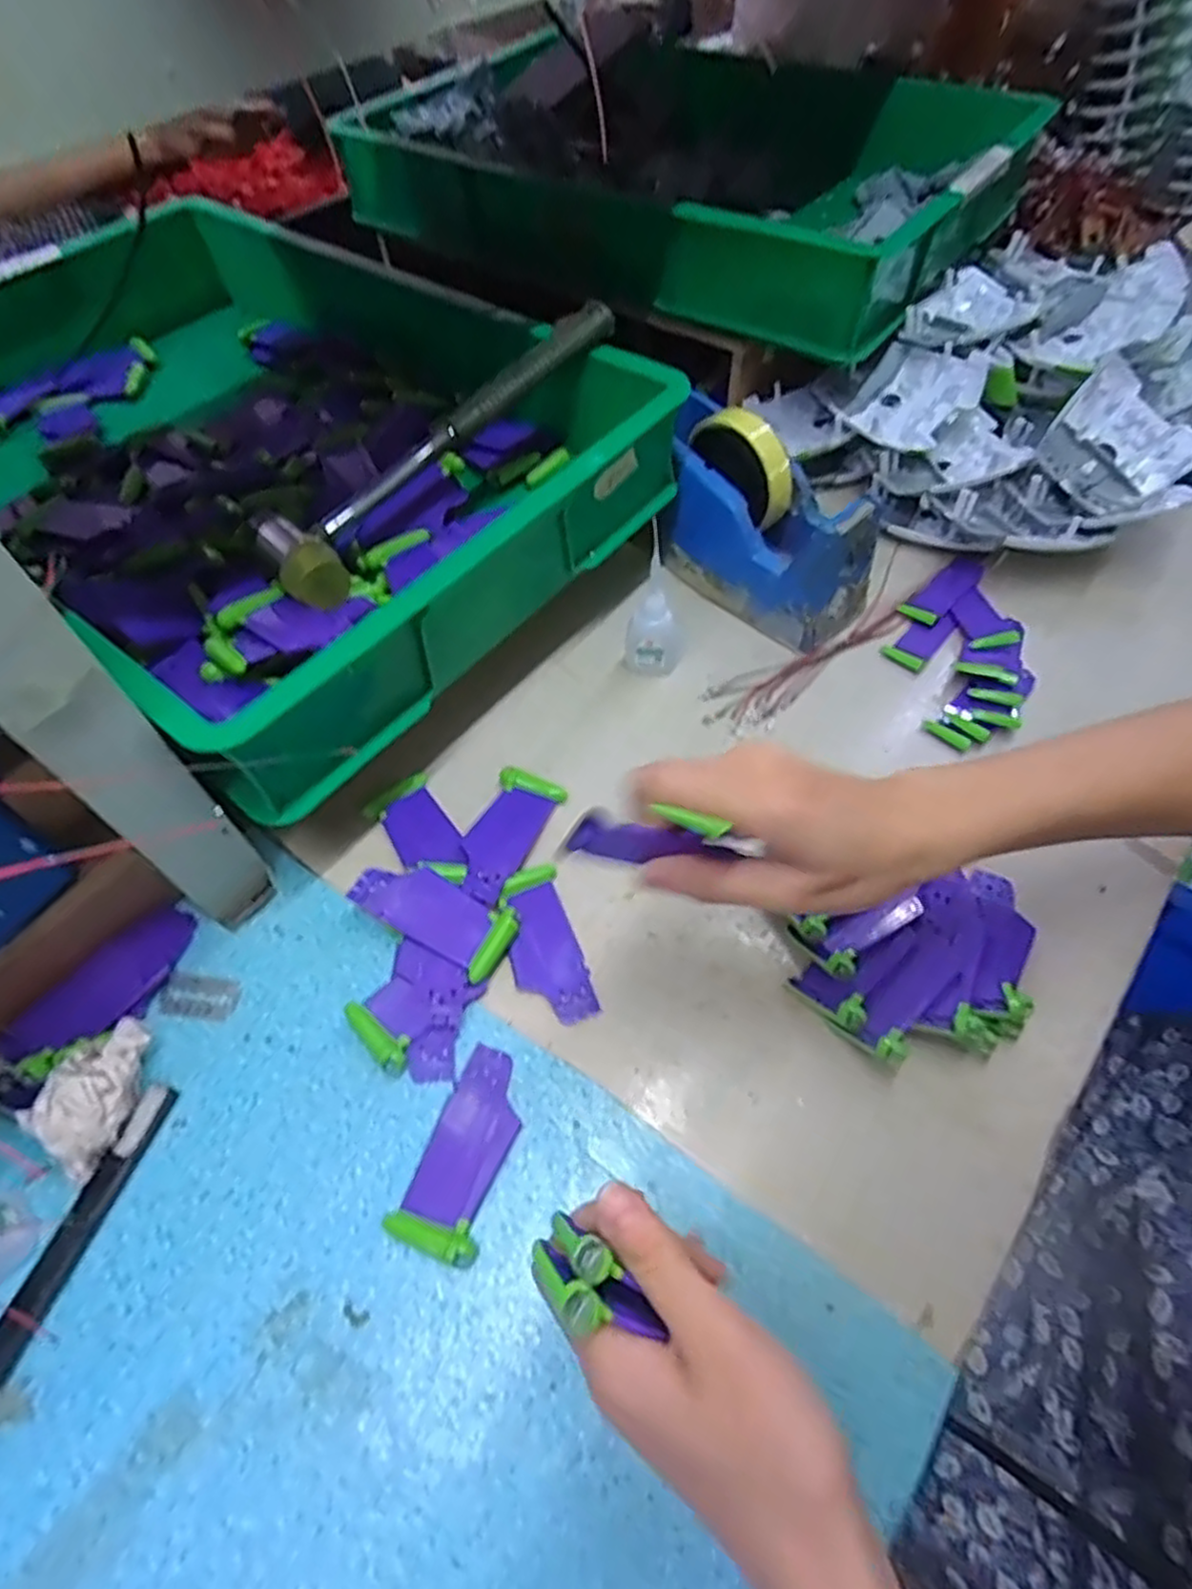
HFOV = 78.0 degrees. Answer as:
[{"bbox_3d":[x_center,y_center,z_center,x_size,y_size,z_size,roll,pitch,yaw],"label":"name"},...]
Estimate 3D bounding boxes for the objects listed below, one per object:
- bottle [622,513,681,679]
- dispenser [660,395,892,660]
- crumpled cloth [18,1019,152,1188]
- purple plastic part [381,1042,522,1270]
[{"bbox_3d":[0.040,-0.123,0.483,0.035,0.095,0.034,23,60,15],"label":"bottle"},{"bbox_3d":[0.109,-0.200,0.522,0.185,0.106,0.070,39,65,23],"label":"dispenser"},{"bbox_3d":[-0.237,0.143,0.352,0.041,0.039,0.060,30,61,18],"label":"crumpled cloth"},{"bbox_3d":[-0.059,0.167,0.347,0.041,0.008,0.089,21,59,13],"label":"purple plastic part"}]

